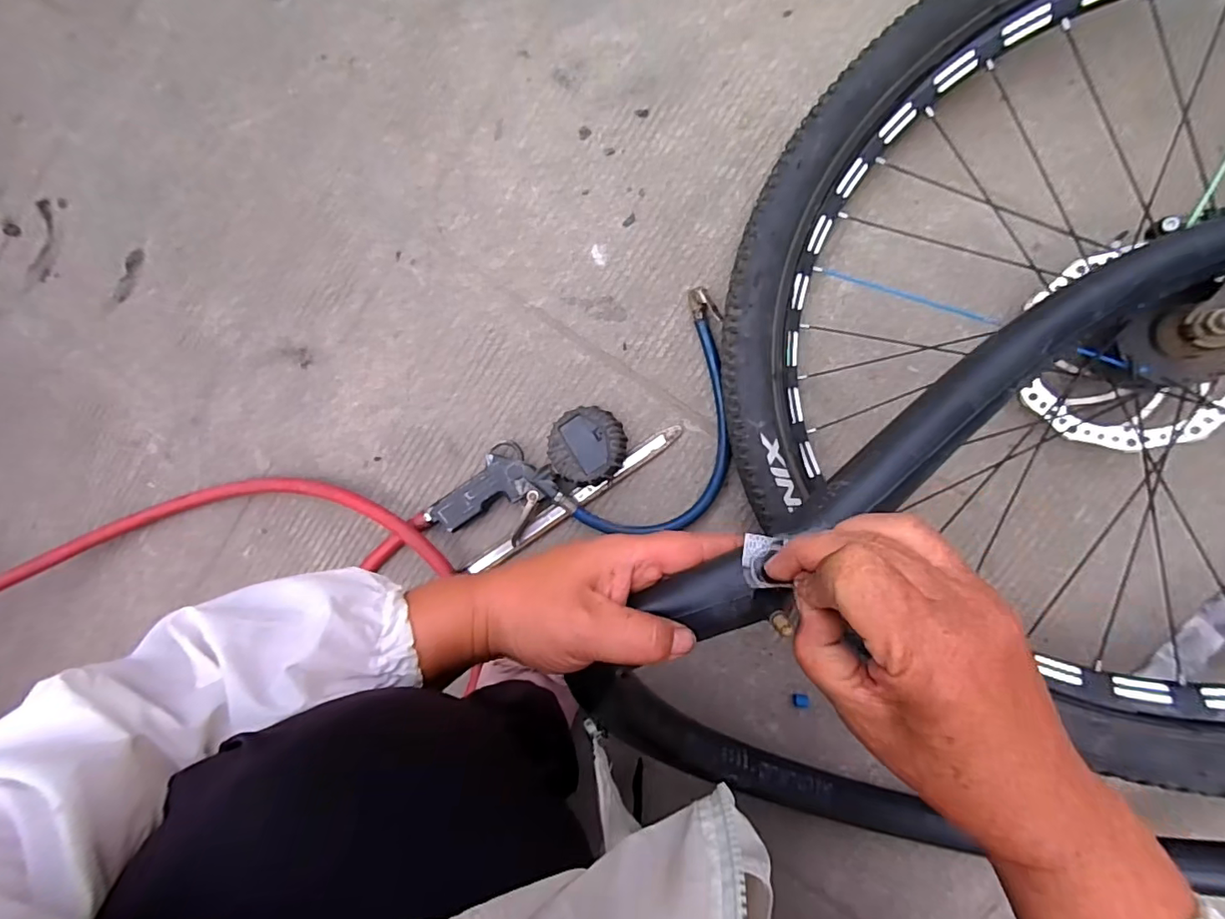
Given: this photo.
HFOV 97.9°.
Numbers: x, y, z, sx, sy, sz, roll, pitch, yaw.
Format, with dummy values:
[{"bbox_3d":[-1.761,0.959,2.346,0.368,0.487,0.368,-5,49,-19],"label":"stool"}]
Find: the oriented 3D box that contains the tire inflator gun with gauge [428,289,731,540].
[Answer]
[{"bbox_3d":[-0.004,0.009,0.493,0.324,0.040,0.159,-37,87,8],"label":"tire inflator gun with gauge"}]

